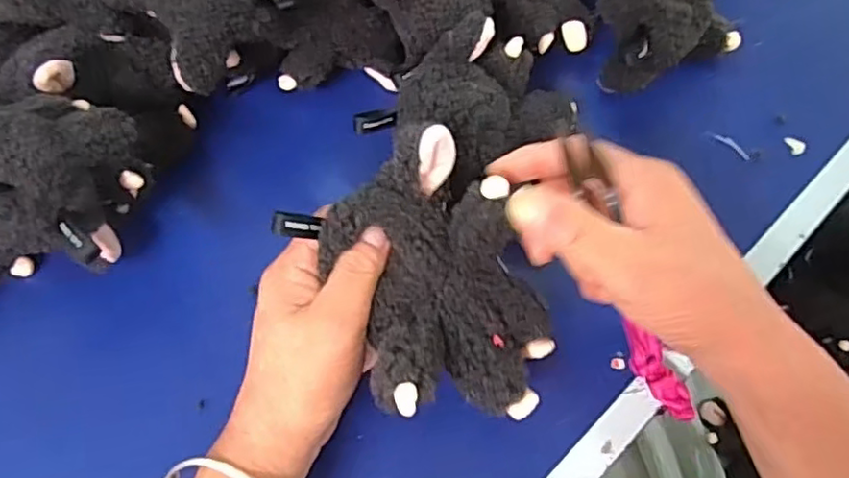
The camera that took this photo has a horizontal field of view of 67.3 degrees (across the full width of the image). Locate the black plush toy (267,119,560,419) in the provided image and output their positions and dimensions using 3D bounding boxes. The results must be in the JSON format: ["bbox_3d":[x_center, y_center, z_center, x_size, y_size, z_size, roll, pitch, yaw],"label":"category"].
[{"bbox_3d":[0.005,0.027,0.320,0.108,0.060,0.139,-24,85,-24],"label":"black plush toy"}]

